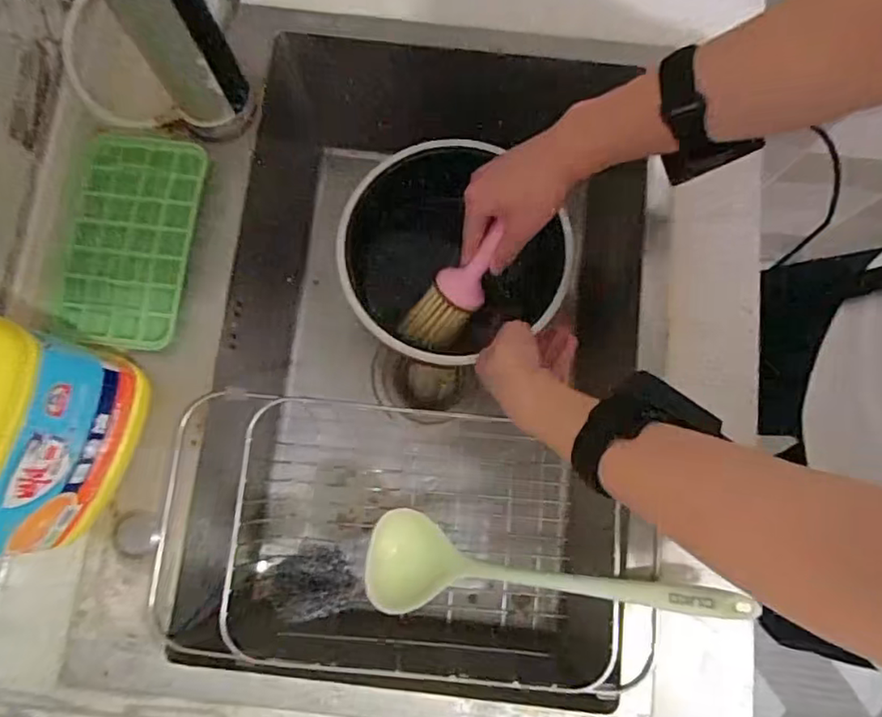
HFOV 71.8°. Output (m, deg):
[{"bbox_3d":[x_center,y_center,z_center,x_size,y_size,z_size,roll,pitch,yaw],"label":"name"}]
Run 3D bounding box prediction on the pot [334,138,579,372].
[{"bbox_3d":[0.002,-0.097,0.632,0.190,0.097,0.211,-30,81,-6],"label":"pot"}]

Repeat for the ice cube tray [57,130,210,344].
[{"bbox_3d":[-0.257,-0.101,0.506,0.092,0.017,0.179,8,79,1],"label":"ice cube tray"}]

